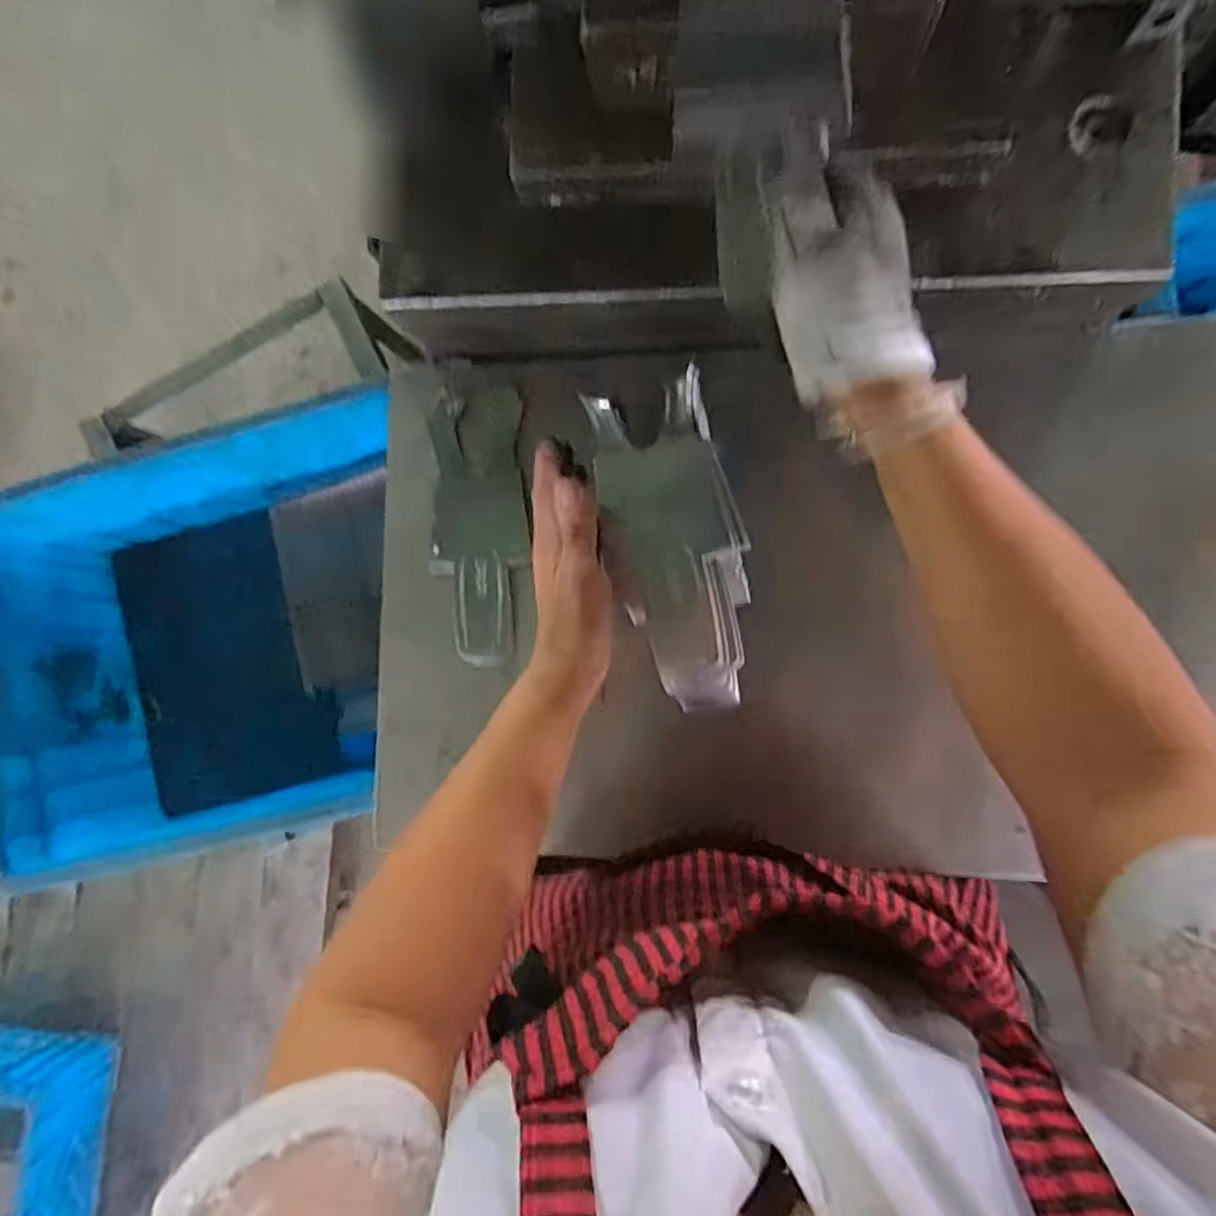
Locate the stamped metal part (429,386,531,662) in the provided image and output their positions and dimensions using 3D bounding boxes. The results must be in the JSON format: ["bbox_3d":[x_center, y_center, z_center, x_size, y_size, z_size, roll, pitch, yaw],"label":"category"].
[{"bbox_3d":[-0.092,-0.057,0.486,0.069,0.004,0.189,-2,88,7],"label":"stamped metal part"}]

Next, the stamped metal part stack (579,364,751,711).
[{"bbox_3d":[0.045,-0.030,0.409,0.073,0.042,0.203,-12,103,7],"label":"stamped metal part stack"}]

